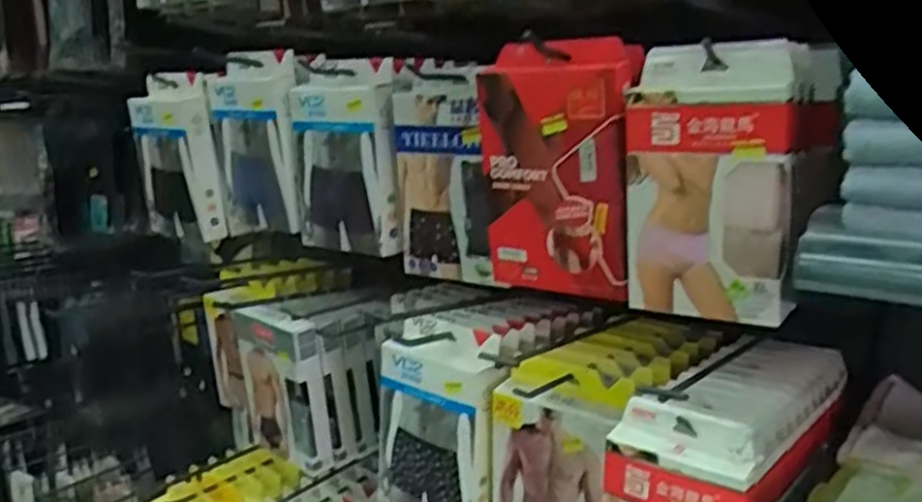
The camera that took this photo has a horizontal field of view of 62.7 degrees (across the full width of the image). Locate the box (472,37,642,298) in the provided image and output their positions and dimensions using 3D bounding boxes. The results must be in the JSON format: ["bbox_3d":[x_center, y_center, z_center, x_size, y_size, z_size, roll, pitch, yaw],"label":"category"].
[{"bbox_3d":[0.077,-0.066,0.631,0.134,0.205,0.038,9,14,39],"label":"box"}]

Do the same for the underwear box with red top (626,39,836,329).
[{"bbox_3d":[0.188,-0.048,0.553,0.130,0.193,0.050,5,12,25],"label":"underwear box with red top"}]

